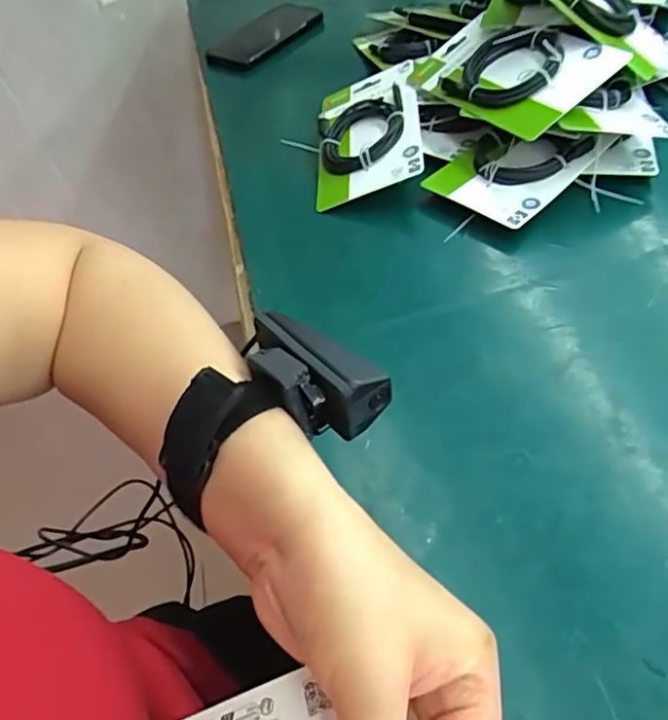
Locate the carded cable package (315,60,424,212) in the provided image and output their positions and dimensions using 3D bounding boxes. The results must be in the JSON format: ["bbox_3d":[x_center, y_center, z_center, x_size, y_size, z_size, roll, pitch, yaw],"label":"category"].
[{"bbox_3d":[0.030,-0.213,0.554,0.098,0.019,0.171,-14,53,22],"label":"carded cable package"}]

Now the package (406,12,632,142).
[{"bbox_3d":[0.143,-0.249,0.508,0.096,0.025,0.178,-44,51,6],"label":"package"}]

